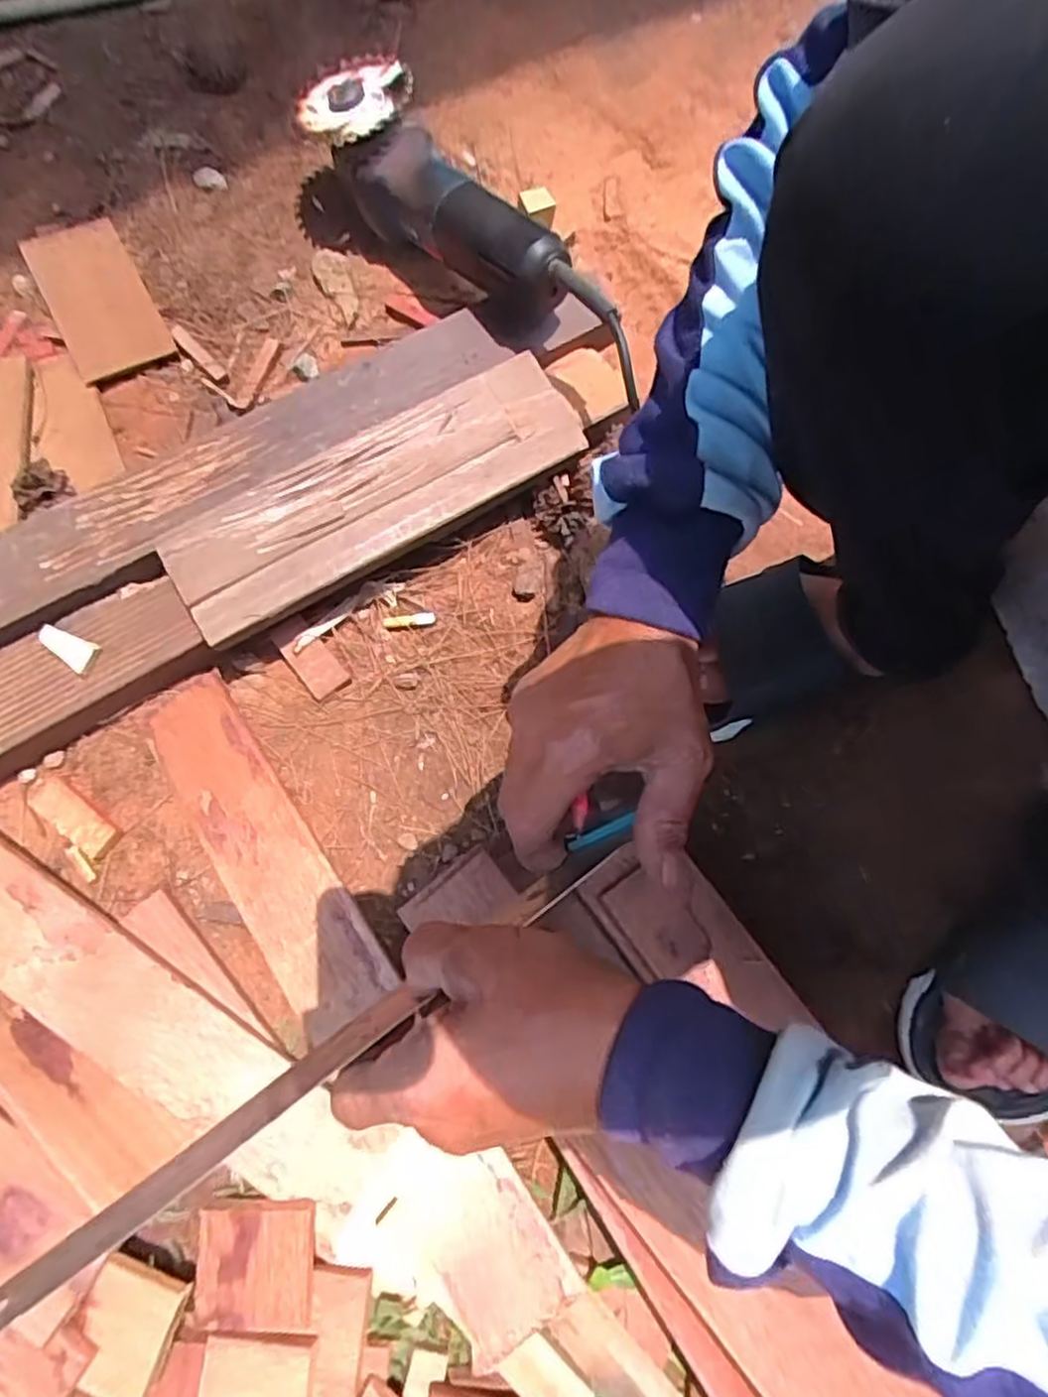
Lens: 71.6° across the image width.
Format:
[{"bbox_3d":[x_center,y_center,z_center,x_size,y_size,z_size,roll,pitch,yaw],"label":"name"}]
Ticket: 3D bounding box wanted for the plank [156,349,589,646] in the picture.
[{"bbox_3d":[-0.103,-0.150,0.517,0.300,0.016,0.091,-31,80,-8],"label":"plank"}]

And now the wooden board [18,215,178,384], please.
[{"bbox_3d":[-0.363,-0.341,0.619,0.078,0.010,0.154,-28,79,-7],"label":"wooden board"}]

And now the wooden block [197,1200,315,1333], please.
[{"bbox_3d":[-0.155,0.324,0.418,0.066,0.010,0.067,0,76,-3],"label":"wooden block"}]

